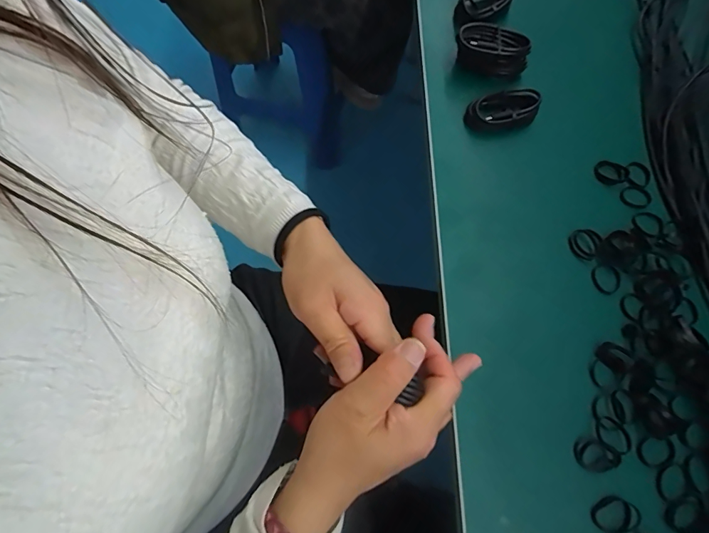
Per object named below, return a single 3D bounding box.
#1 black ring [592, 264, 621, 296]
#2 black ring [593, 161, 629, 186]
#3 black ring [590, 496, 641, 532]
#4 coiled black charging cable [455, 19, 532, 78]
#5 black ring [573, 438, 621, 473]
[{"bbox_3d":[0.229,0.011,0.368,0.025,0.004,0.026,0,69,0],"label":"black ring"},{"bbox_3d":[0.257,-0.094,0.406,0.031,0.008,0.023,24,71,9],"label":"black ring"},{"bbox_3d":[0.190,0.181,0.295,0.032,0.004,0.024,-13,70,-5],"label":"black ring"},{"bbox_3d":[0.147,-0.232,0.431,0.075,0.030,0.038,16,70,6],"label":"coiled black charging cable"},{"bbox_3d":[0.186,0.145,0.311,0.032,0.005,0.024,1,69,0],"label":"black ring"}]

